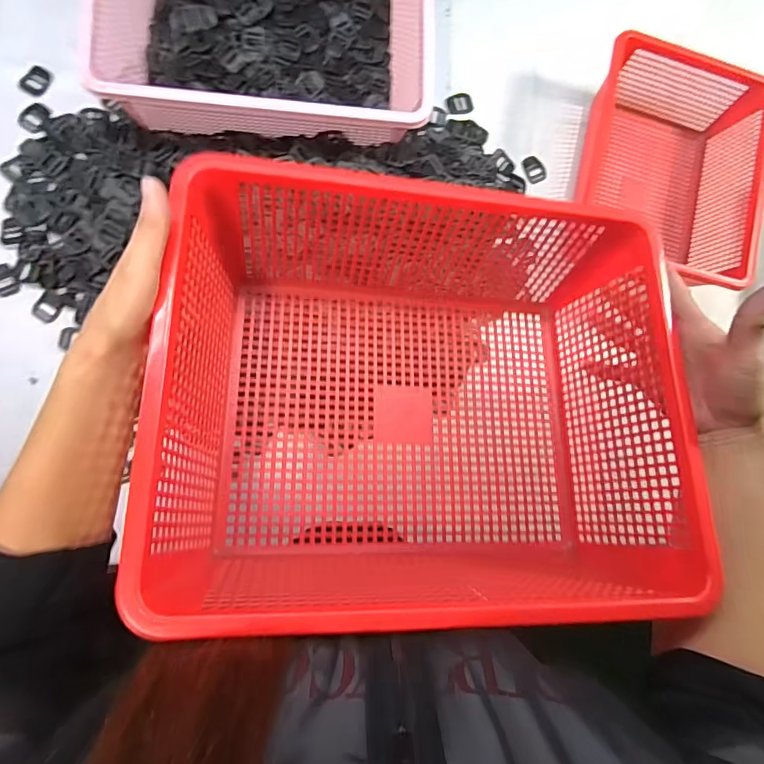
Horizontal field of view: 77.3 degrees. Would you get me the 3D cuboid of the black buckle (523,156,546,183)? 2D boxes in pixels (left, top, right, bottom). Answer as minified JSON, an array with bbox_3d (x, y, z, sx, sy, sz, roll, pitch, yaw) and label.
[{"bbox_3d":[0.222,-0.312,0.702,0.028,0.006,0.037,-30,89,-9],"label":"black buckle"}]

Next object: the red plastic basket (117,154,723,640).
[{"bbox_3d":[0.037,0.004,0.374,0.365,0.180,0.298,3,84,-7],"label":"red plastic basket"}]

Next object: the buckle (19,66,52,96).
[{"bbox_3d":[-0.450,-0.393,0.622,0.026,0.006,0.042,24,82,-5],"label":"buckle"}]

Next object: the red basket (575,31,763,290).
[{"bbox_3d":[0.390,-0.292,0.673,0.244,0.107,0.306,12,83,-5],"label":"red basket"}]

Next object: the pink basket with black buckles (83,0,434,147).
[{"bbox_3d":[-0.136,-0.465,0.608,0.378,0.133,0.316,-1,85,-6],"label":"pink basket with black buckles"}]

